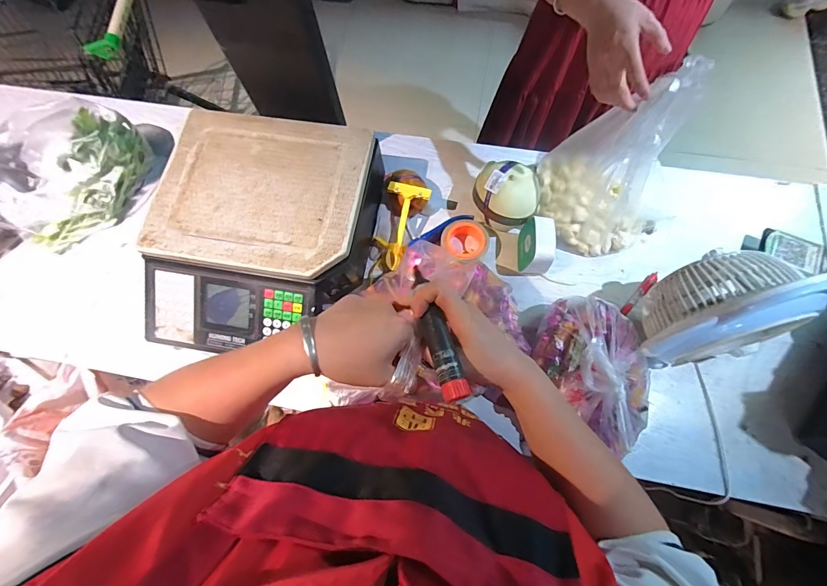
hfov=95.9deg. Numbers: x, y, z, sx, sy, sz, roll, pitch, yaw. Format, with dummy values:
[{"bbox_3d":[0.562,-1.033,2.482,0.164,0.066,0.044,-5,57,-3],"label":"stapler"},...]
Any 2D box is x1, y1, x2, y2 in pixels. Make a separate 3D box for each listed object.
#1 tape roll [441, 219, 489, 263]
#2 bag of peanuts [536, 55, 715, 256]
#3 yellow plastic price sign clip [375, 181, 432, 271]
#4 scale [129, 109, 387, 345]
[{"bbox_3d":[0.103,-0.101,0.741,0.092,0.058,0.073,19,73,8],"label":"tape roll"},{"bbox_3d":[0.337,-0.206,0.629,0.235,0.321,0.133,39,77,14],"label":"bag of peanuts"},{"bbox_3d":[-0.026,-0.129,0.731,0.080,0.024,0.163,16,96,8],"label":"yellow plastic price sign clip"},{"bbox_3d":[-0.275,-0.103,0.677,0.354,0.132,0.420,11,72,6],"label":"scale"}]

